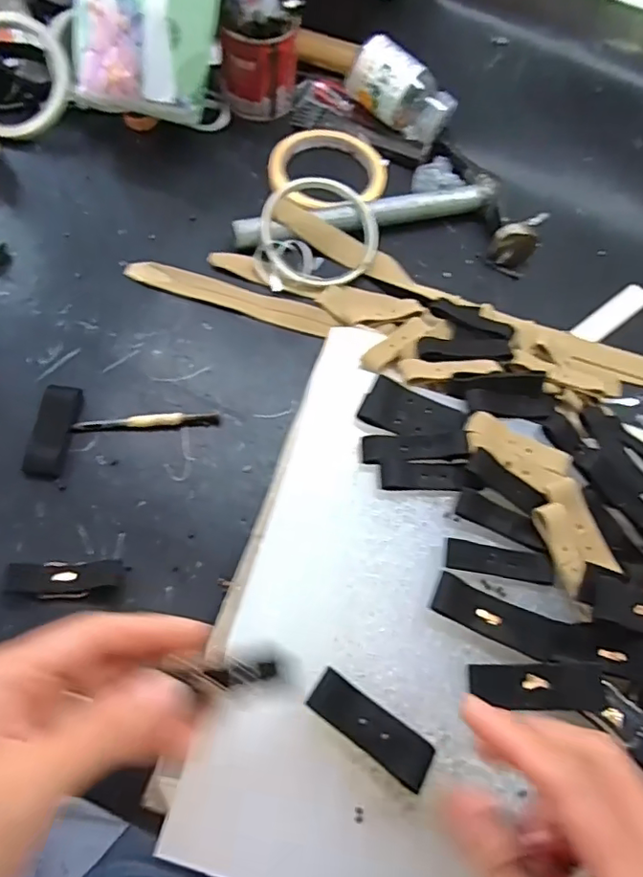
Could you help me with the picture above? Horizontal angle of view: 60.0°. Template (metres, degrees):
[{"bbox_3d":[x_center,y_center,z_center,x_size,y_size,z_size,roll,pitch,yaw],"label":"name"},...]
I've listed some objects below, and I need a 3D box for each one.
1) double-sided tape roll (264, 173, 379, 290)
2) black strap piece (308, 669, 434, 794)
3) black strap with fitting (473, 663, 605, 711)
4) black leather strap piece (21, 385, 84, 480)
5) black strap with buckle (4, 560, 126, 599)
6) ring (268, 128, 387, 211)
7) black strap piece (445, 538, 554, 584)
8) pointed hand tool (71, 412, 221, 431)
[{"bbox_3d":[-0.001,-0.158,0.419,0.088,0.008,0.090,2,78,-11],"label":"double-sided tape roll"},{"bbox_3d":[0.023,0.132,0.255,0.061,0.004,0.020,35,69,10],"label":"black strap piece"},{"bbox_3d":[0.103,0.118,0.266,0.060,0.010,0.020,-3,60,12],"label":"black strap with fitting"},{"bbox_3d":[-0.167,-0.005,0.348,0.023,0.012,0.061,9,65,-2],"label":"black leather strap piece"},{"bbox_3d":[-0.143,0.078,0.311,0.060,0.008,0.020,1,66,-6],"label":"black strap with buckle"},{"bbox_3d":[0.005,-0.220,0.460,0.096,0.015,0.101,2,66,-5],"label":"ring"},{"bbox_3d":[0.095,0.064,0.295,0.057,0.005,0.016,10,65,-2],"label":"black strap piece"},{"bbox_3d":[-0.112,-0.011,0.360,0.089,0.009,0.008,-5,67,-8],"label":"pointed hand tool"}]

